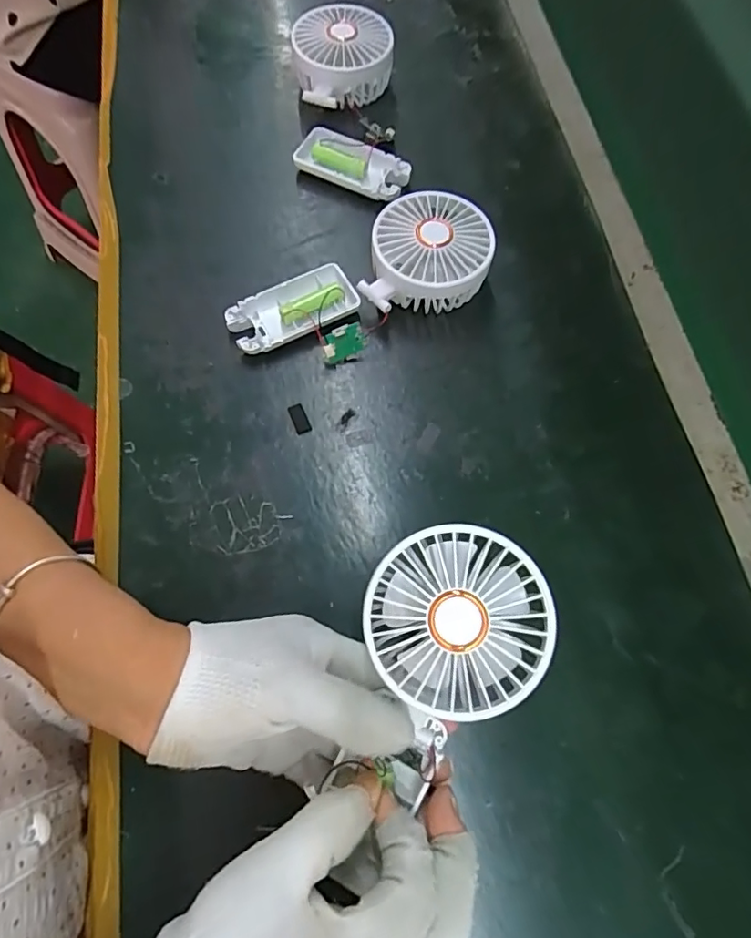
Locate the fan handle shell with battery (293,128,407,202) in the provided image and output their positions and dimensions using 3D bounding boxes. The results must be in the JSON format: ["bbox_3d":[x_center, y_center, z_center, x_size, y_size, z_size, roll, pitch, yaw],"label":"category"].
[{"bbox_3d":[-0.020,-0.258,0.455,0.093,0.017,0.041,21,70,7],"label":"fan handle shell with battery"}]

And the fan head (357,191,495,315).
[{"bbox_3d":[0.041,-0.156,0.402,0.084,0.045,0.093,17,69,5],"label":"fan head"}]

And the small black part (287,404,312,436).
[{"bbox_3d":[-0.053,-0.035,0.376,0.011,0.004,0.023,-22,71,-9],"label":"small black part"}]

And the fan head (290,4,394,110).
[{"bbox_3d":[-0.030,-0.368,0.481,0.088,0.046,0.087,-15,70,-7],"label":"fan head"}]

